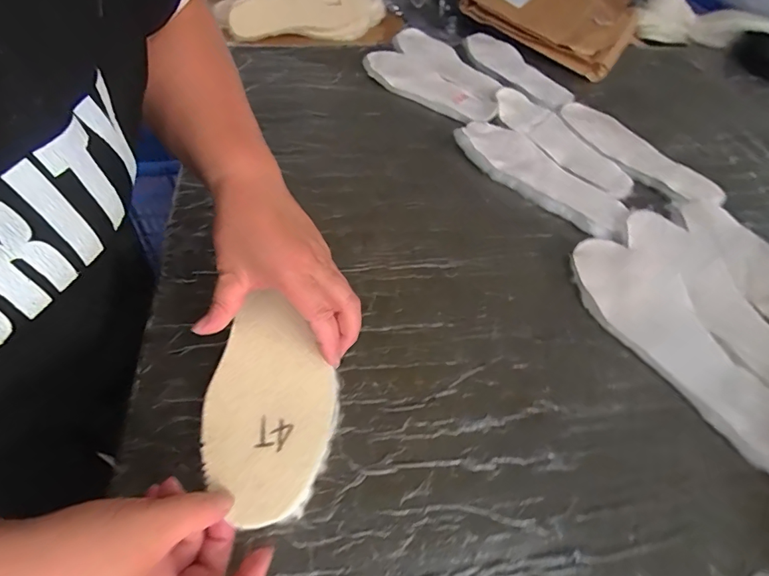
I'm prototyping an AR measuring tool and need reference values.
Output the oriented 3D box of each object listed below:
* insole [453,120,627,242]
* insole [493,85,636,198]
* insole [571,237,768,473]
[{"bbox_3d":[0.198,-0.148,0.581,0.091,0.015,0.261,-27,57,-21],"label":"insole"},{"bbox_3d":[0.248,-0.219,0.638,0.086,0.013,0.268,-17,52,-19],"label":"insole"},{"bbox_3d":[0.281,0.043,0.426,0.097,0.009,0.256,-27,56,-15],"label":"insole"}]

